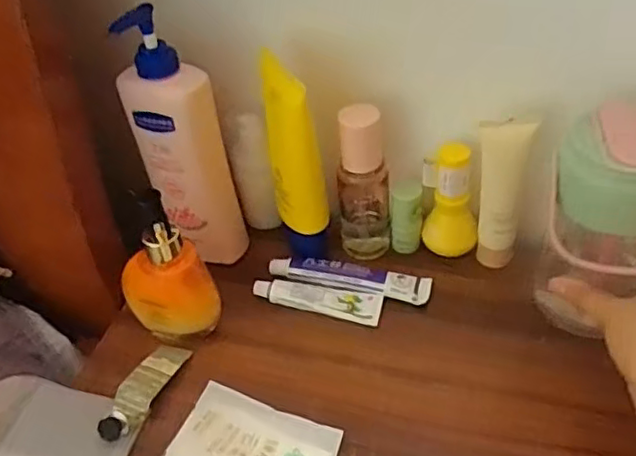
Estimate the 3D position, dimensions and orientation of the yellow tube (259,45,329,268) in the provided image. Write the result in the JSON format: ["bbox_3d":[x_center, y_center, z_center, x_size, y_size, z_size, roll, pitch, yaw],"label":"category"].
[{"bbox_3d":[-0.016,-0.048,0.502,0.037,0.172,0.050,-8,42,-1],"label":"yellow tube"}]

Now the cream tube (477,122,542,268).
[{"bbox_3d":[0.143,-0.022,0.497,0.039,0.133,0.024,6,44,14],"label":"cream tube"}]

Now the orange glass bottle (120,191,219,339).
[{"bbox_3d":[-0.115,0.033,0.471,0.061,0.124,0.051,-25,45,-19],"label":"orange glass bottle"}]

